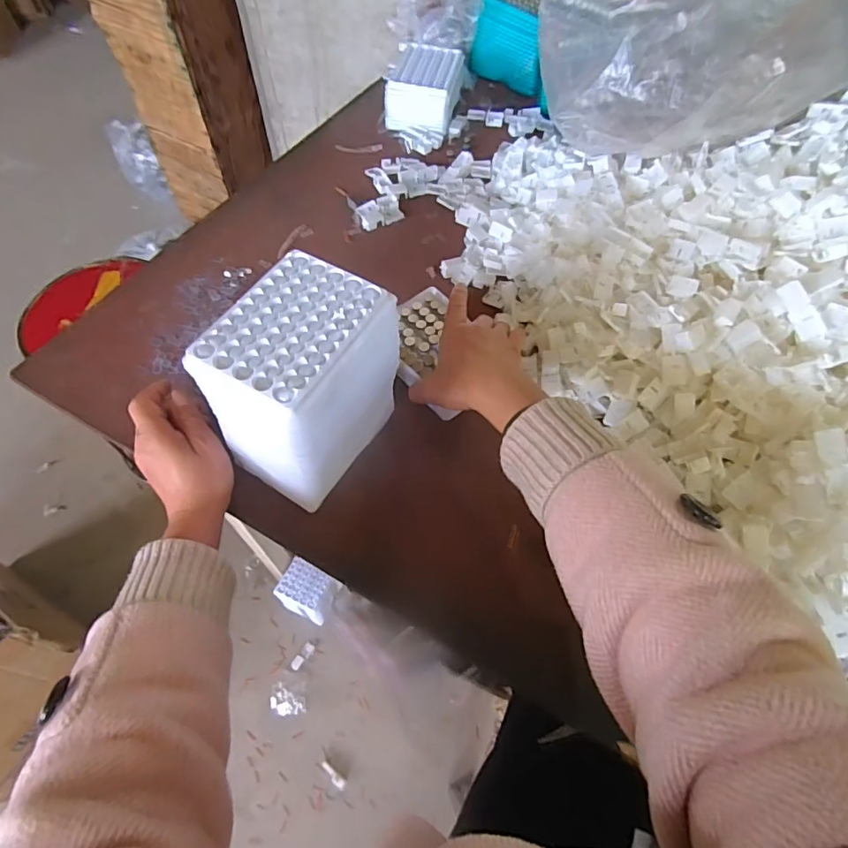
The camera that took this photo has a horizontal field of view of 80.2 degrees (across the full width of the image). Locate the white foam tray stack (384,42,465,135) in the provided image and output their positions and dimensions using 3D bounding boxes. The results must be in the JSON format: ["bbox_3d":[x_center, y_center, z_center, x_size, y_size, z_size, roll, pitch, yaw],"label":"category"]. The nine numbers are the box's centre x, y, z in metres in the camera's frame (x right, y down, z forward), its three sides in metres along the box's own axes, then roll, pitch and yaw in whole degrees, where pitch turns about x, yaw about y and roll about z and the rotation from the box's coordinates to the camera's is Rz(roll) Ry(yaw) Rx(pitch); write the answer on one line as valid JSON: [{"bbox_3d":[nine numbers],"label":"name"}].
[{"bbox_3d":[0.001,-0.505,0.756,0.100,0.055,0.133,8,59,3],"label":"white foam tray stack"}]

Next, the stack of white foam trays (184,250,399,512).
[{"bbox_3d":[-0.092,-0.028,0.415,0.093,0.158,0.131,28,62,14],"label":"stack of white foam trays"}]

